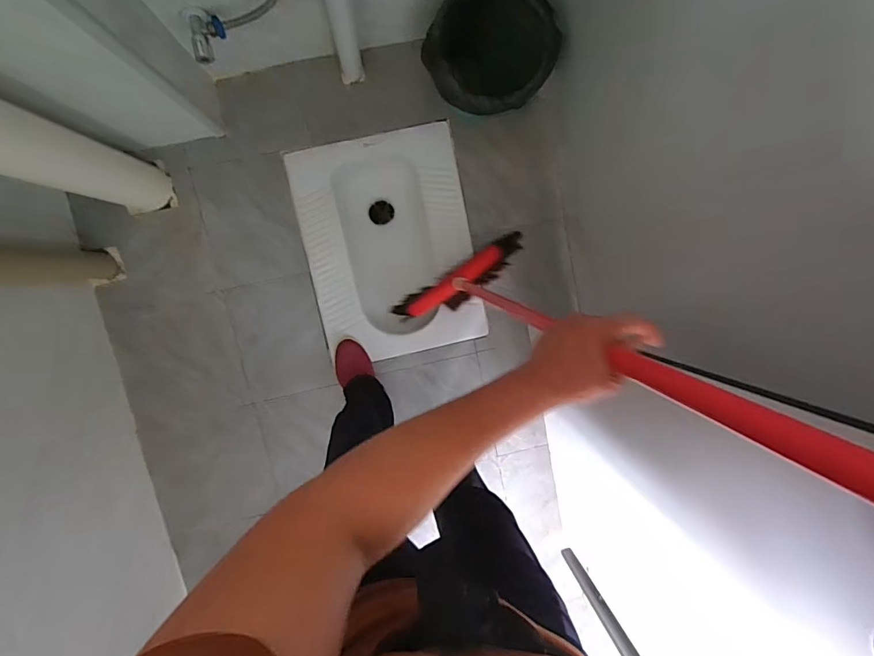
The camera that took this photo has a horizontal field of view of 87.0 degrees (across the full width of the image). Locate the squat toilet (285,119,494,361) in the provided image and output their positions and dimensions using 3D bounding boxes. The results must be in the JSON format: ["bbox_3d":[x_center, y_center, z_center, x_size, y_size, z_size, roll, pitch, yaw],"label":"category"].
[{"bbox_3d":[-0.139,-0.230,1.342,0.435,0.235,0.579,-12,96,-2],"label":"squat toilet"}]

